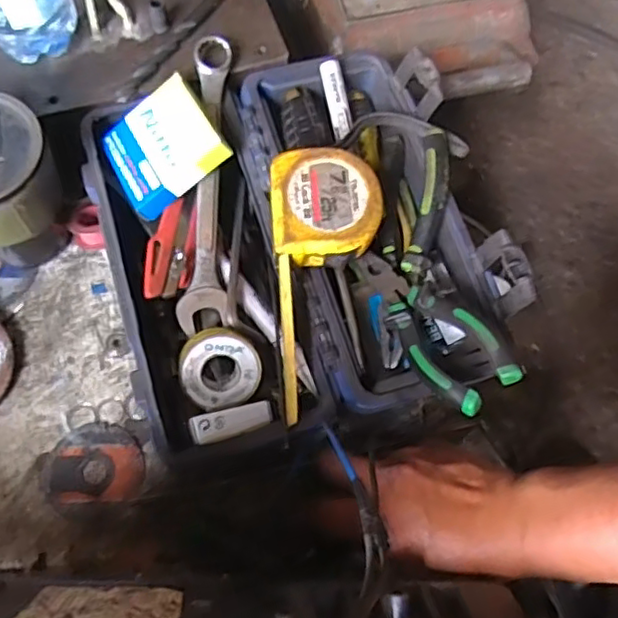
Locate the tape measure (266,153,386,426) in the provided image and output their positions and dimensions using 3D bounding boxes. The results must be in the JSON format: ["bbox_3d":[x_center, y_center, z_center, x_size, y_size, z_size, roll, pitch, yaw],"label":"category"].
[{"bbox_3d":[0.015,-0.019,0.410,0.071,0.042,0.171,-4,67,-4],"label":"tape measure"}]

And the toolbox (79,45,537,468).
[{"bbox_3d":[-0.008,-0.050,0.455,0.262,0.099,0.275,-17,68,-9],"label":"toolbox"}]

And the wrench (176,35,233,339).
[{"bbox_3d":[-0.075,-0.093,0.460,0.034,0.009,0.222,1,79,-11],"label":"wrench"}]

